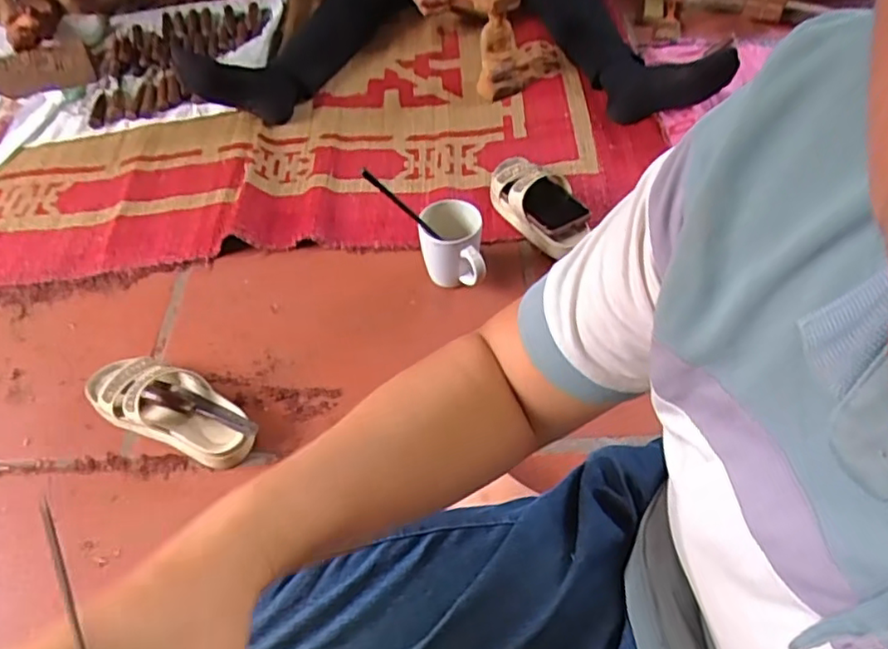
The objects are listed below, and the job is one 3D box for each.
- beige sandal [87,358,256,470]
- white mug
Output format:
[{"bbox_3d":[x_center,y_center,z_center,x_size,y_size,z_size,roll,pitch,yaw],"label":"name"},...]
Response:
[{"bbox_3d":[-0.333,0.099,0.775,0.234,0.065,0.086,19,54,18],"label":"beige sandal"},{"bbox_3d":[0.013,-0.102,0.891,0.091,0.111,0.087,3,51,6],"label":"white mug"}]

